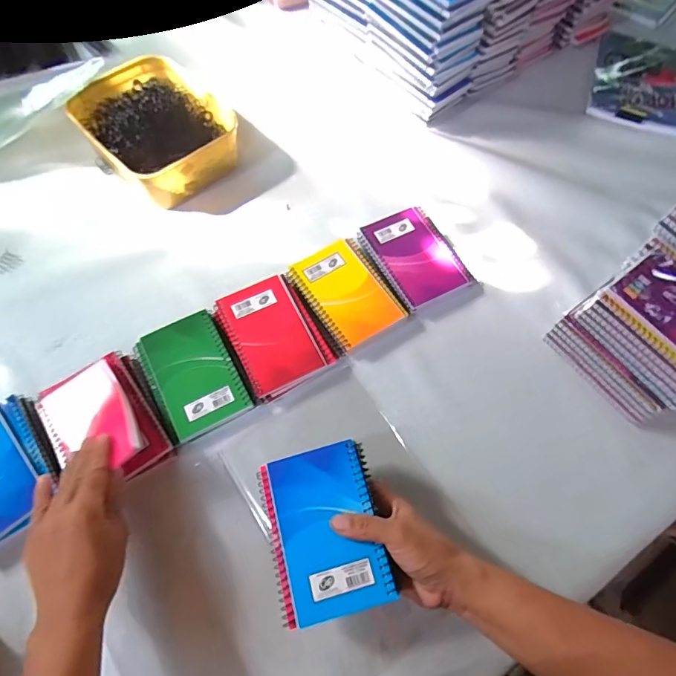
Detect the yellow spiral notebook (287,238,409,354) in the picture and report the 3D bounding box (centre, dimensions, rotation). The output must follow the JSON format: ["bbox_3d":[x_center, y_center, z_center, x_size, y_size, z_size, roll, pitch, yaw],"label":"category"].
[{"bbox_3d":[0.011,-0.056,0.531,0.094,0.012,0.124,-31,74,-15],"label":"yellow spiral notebook"}]

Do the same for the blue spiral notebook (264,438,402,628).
[{"bbox_3d":[-0.005,0.159,0.378,0.087,0.015,0.129,-13,67,-9],"label":"blue spiral notebook"}]

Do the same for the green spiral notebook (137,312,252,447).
[{"bbox_3d":[-0.159,0.040,0.491,0.089,0.018,0.128,-25,69,-14],"label":"green spiral notebook"}]

